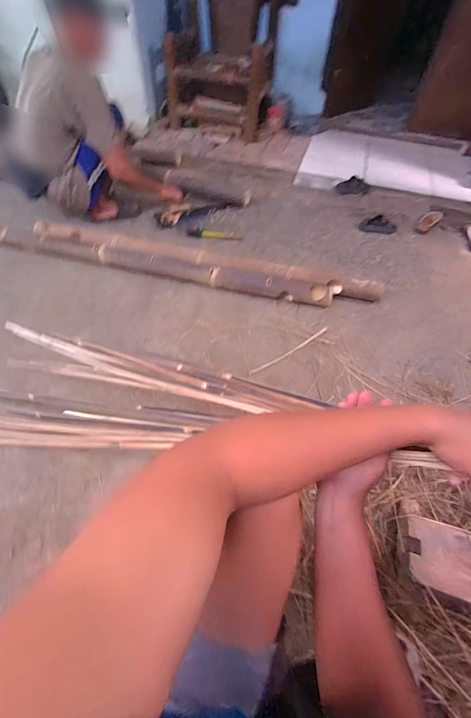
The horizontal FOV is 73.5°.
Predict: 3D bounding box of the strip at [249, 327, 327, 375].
[{"bbox_3d":[0.204,-0.030,1.162,0.375,0.012,0.018,-28,59,-23],"label":"strip"}]

